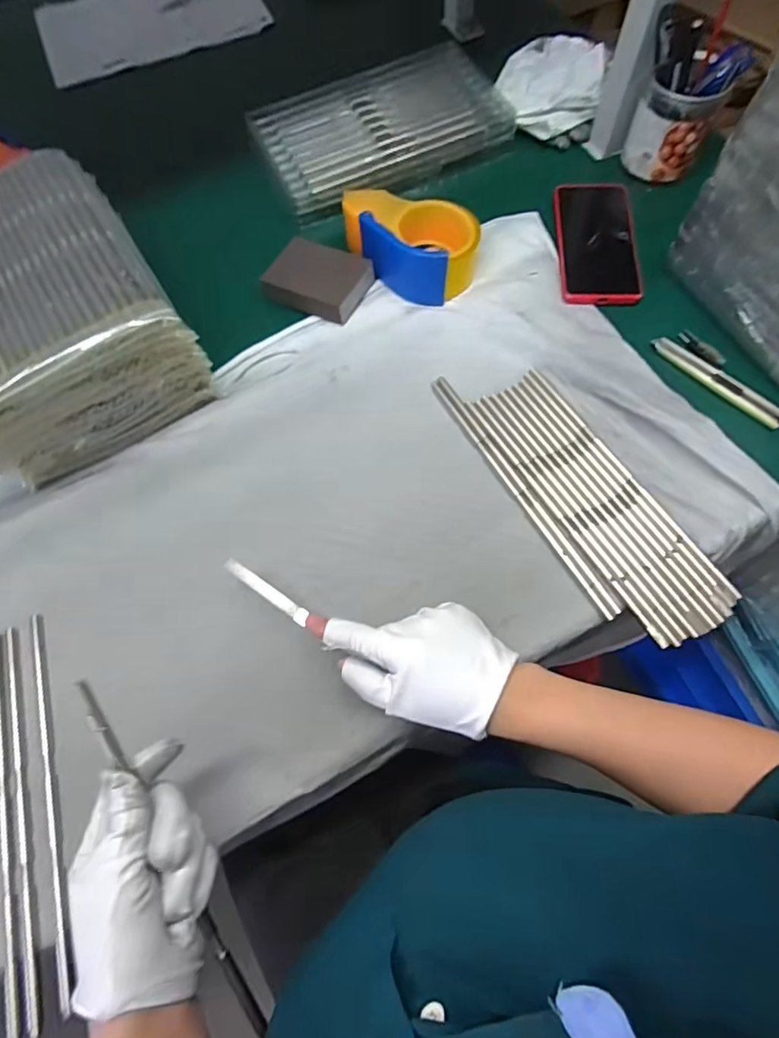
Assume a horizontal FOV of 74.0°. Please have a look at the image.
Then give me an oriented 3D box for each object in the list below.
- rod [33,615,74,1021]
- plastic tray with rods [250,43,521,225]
[{"bbox_3d":[-0.245,0.193,0.373,0.008,0.012,0.260,-19,69,-6],"label":"rod"},{"bbox_3d":[-0.014,-0.461,0.608,0.271,0.038,0.174,-25,70,-8],"label":"plastic tray with rods"}]

